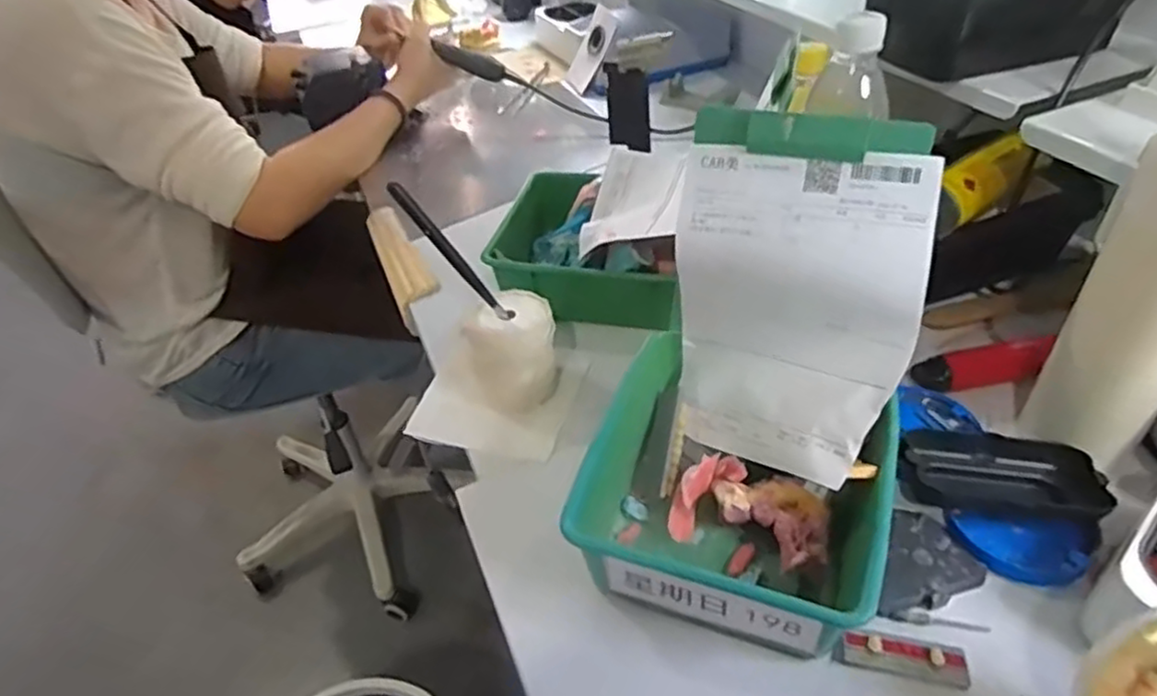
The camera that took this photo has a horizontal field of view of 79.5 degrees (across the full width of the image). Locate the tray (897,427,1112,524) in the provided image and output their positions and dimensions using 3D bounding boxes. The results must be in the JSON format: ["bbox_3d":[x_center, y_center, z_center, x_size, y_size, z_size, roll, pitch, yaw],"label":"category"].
[{"bbox_3d":[0.258,0.078,0.429,0.105,0.022,0.044,7,42,13],"label":"tray"}]

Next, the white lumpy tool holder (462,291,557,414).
[{"bbox_3d":[-0.049,0.001,0.527,0.063,0.071,0.068,-6,41,-2],"label":"white lumpy tool holder"}]

